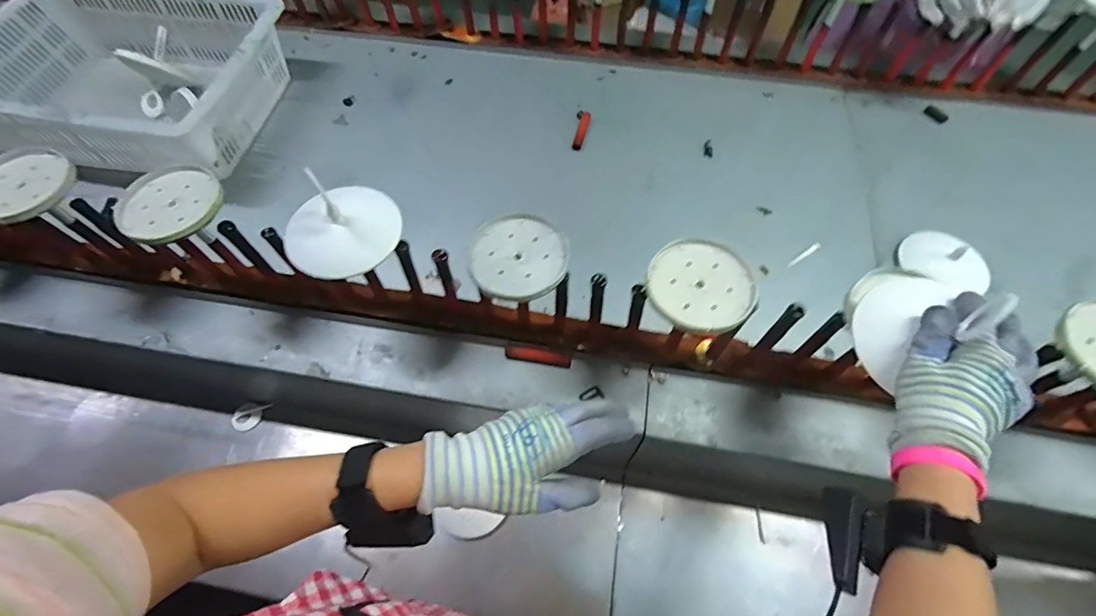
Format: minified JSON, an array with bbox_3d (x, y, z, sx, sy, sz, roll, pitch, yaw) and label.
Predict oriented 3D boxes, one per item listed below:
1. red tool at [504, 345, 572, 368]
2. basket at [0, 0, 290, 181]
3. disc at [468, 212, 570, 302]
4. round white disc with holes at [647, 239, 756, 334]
[{"bbox_3d":[-0.013,0.069,0.650,0.090,0.012,0.016,10,59,5],"label":"red tool"},{"bbox_3d":[-0.755,-0.425,0.847,0.492,0.142,0.405,6,58,2],"label":"basket"},{"bbox_3d":[-0.032,-0.059,0.519,0.107,0.014,0.109,1,58,-1],"label":"disc"},{"bbox_3d":[0.165,-0.026,0.498,0.105,0.015,0.110,-39,67,-22],"label":"round white disc with holes"}]

